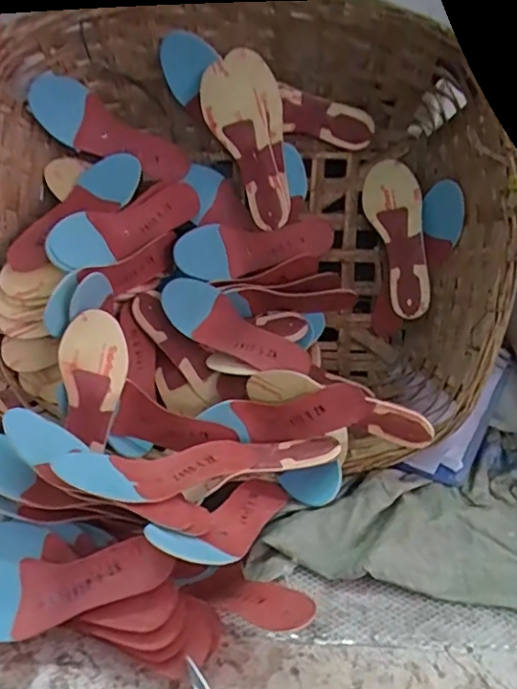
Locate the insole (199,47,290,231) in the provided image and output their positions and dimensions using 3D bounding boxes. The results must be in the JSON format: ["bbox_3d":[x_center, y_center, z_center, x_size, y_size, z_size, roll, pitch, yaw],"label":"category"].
[{"bbox_3d":[-0.001,-0.229,0.635,0.082,0.190,0.017,-19,27,8],"label":"insole"}]

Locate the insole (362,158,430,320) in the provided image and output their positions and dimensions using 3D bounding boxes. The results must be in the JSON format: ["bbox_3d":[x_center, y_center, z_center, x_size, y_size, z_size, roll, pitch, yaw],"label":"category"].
[{"bbox_3d":[0.174,-0.128,0.670,0.063,0.187,0.023,-13,6,33],"label":"insole"}]

